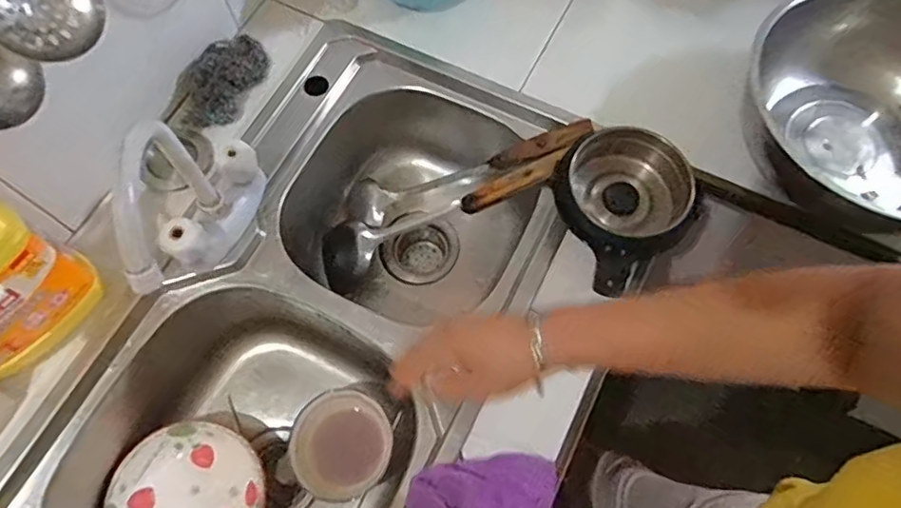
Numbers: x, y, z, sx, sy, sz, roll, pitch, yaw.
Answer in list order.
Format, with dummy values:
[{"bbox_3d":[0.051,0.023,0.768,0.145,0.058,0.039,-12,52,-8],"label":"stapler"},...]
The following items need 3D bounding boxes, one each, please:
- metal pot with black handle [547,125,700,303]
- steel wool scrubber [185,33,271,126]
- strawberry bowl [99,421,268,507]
[{"bbox_3d":[0.182,-0.060,0.665,0.186,0.056,0.150,-42,74,-15],"label":"metal pot with black handle"},{"bbox_3d":[-0.279,-0.217,0.750,0.072,0.032,0.134,30,71,11],"label":"steel wool scrubber"},{"bbox_3d":[-0.304,0.290,0.715,0.164,0.070,0.169,0,69,0],"label":"strawberry bowl"}]

